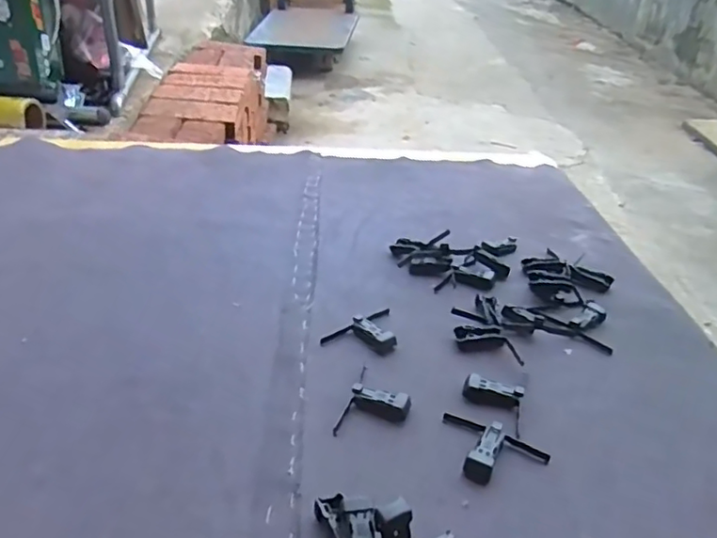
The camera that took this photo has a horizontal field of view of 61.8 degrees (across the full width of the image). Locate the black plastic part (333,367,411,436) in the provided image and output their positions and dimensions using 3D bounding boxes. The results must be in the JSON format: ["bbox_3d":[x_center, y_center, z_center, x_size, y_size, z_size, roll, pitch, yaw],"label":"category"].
[{"bbox_3d":[0.016,0.110,0.490,0.051,0.014,0.072,13,33,14],"label":"black plastic part"}]

